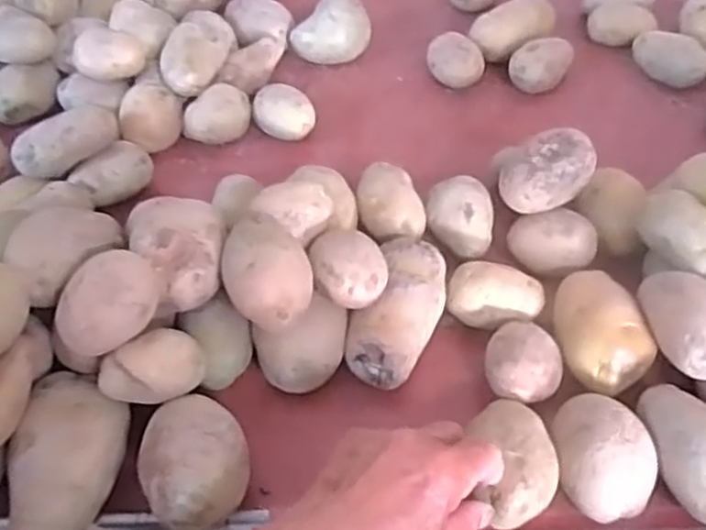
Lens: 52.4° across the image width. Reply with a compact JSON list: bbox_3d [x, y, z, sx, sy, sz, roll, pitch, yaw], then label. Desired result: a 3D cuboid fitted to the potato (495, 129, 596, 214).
[{"bbox_3d":[0.150,-0.068,0.551,0.073,0.048,0.050,-35,51,-2],"label":"potato"}]

